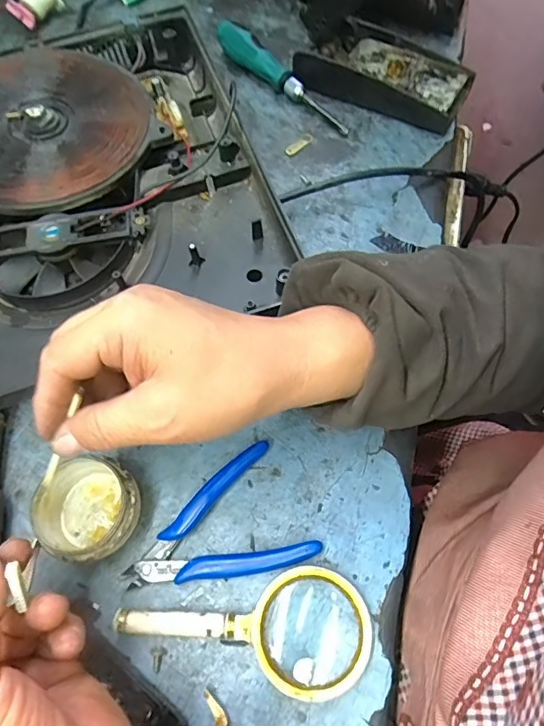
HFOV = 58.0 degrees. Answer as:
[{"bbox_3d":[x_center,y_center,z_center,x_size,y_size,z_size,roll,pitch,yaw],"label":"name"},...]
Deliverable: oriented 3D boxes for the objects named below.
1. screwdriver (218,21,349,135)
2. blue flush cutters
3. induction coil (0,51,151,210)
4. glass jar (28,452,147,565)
[{"bbox_3d":[0.009,-0.279,0.478,0.021,0.029,0.173,-39,69,-14],"label":"screwdriver"},{"bbox_3d":[-0.039,0.108,0.317,0.113,0.009,0.079,-23,66,-7],"label":"blue flush cutters"},{"bbox_3d":[-0.194,-0.201,0.415,0.169,0.006,0.167,0,67,0],"label":"induction coil"},{"bbox_3d":[-0.117,0.092,0.314,0.067,0.034,0.062,-1,65,3],"label":"glass jar"}]

